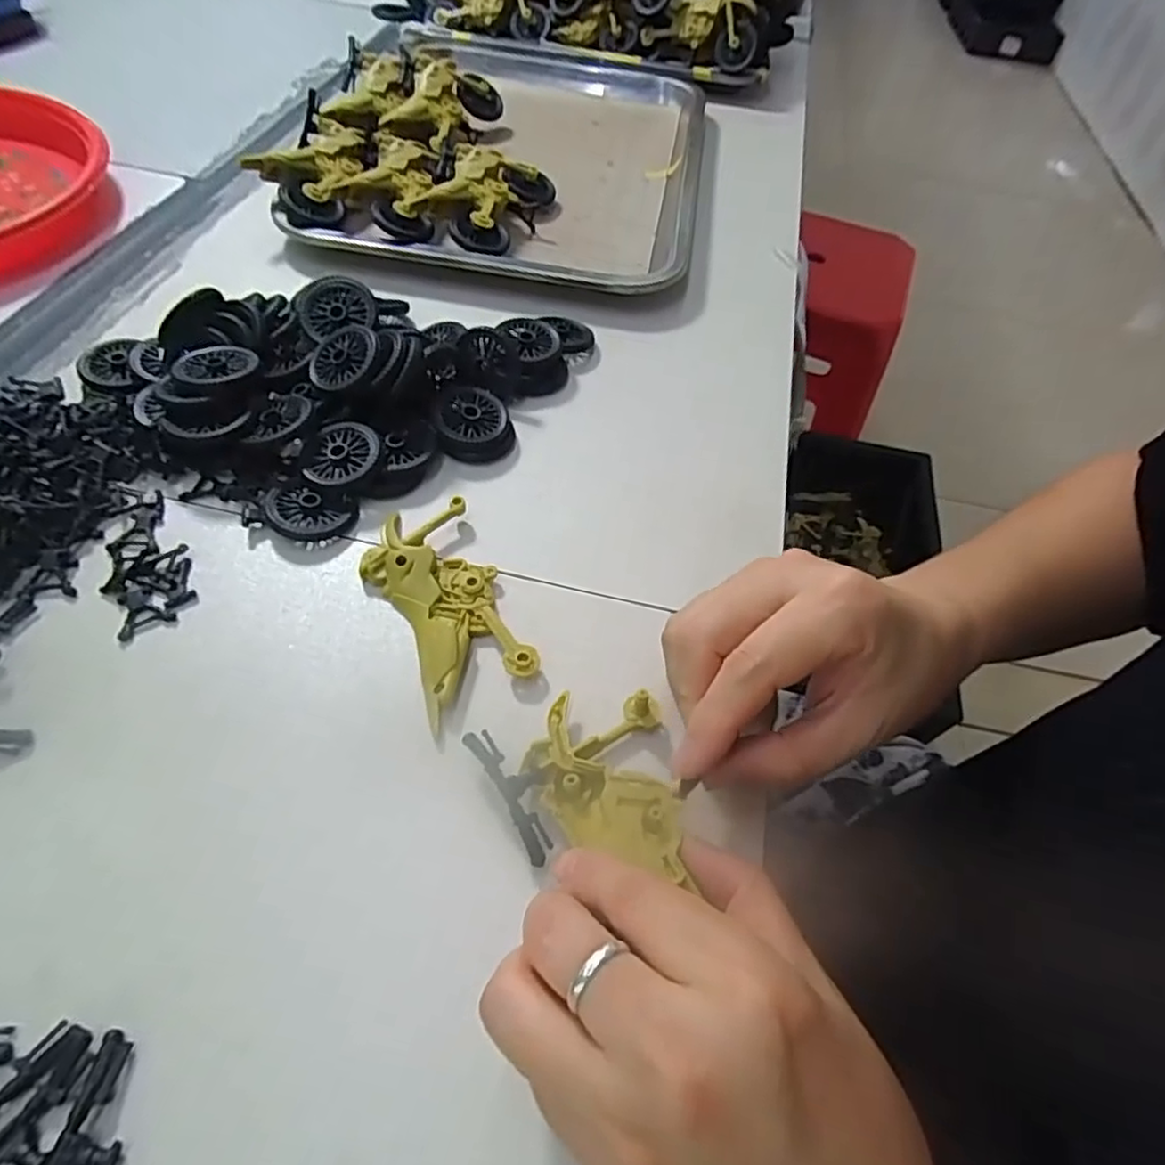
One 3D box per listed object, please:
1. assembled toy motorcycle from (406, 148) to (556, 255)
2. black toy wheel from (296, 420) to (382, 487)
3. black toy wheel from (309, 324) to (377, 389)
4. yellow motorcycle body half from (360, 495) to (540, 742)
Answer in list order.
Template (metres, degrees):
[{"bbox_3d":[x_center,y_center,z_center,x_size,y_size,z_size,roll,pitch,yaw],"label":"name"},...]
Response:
[{"bbox_3d":[-0.063,-0.251,0.441,0.059,0.036,0.117,17,54,7],"label":"assembled toy motorcycle"},{"bbox_3d":[-0.111,-0.057,0.309,0.036,0.015,0.034,3,53,-3],"label":"black toy wheel"},{"bbox_3d":[-0.114,-0.107,0.322,0.035,0.006,0.035,-4,70,12],"label":"black toy wheel"},{"bbox_3d":[-0.056,0.007,0.274,0.048,0.012,0.093,-20,58,-19],"label":"yellow motorcycle body half"}]

